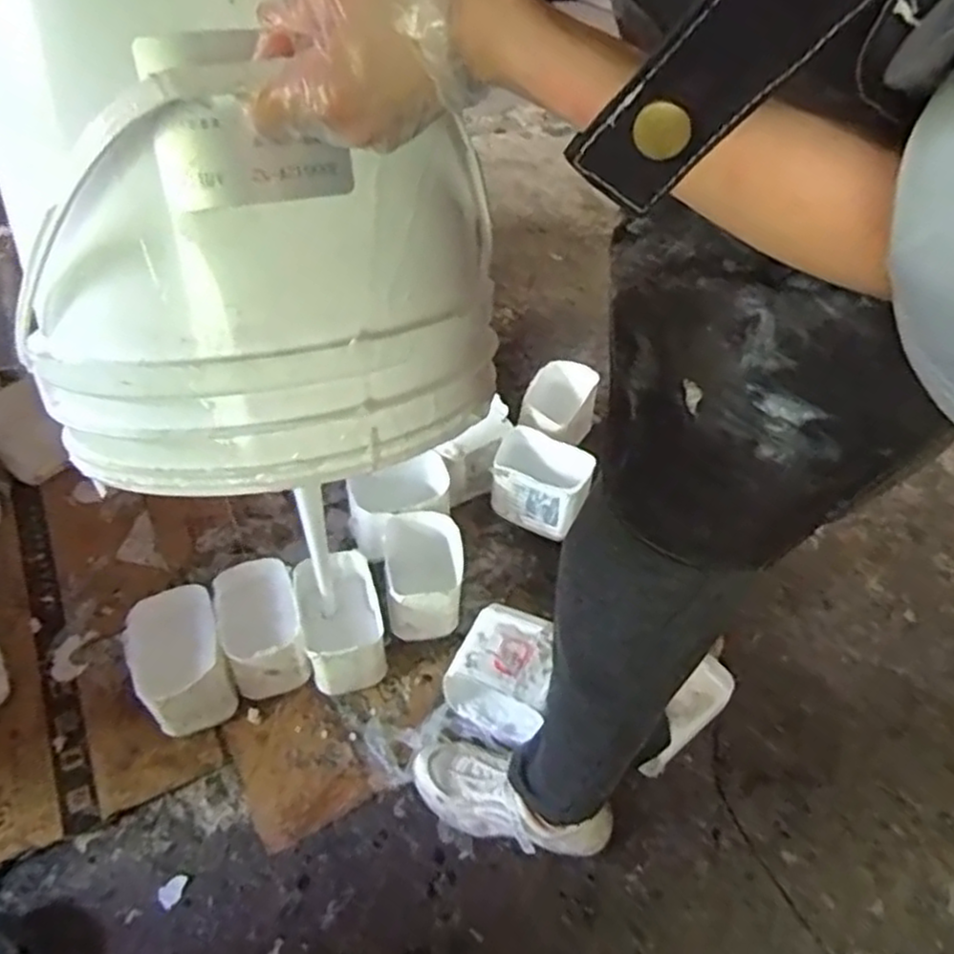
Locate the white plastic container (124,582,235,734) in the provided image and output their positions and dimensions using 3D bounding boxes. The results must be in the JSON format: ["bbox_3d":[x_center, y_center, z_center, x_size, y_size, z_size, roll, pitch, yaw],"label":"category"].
[{"bbox_3d":[-0.400,0.256,1.012,0.115,0.141,0.150,-22,53,-21],"label":"white plastic container"}]

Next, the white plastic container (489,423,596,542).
[{"bbox_3d":[0.109,0.019,1.246,0.160,0.153,0.103,24,50,18],"label":"white plastic container"}]

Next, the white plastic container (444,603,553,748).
[{"bbox_3d":[0.047,0.275,1.048,0.145,0.108,0.149,20,51,14],"label":"white plastic container"}]

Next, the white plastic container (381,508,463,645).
[{"bbox_3d":[-0.083,0.151,1.137,0.113,0.134,0.169,-6,49,-8],"label":"white plastic container"}]

